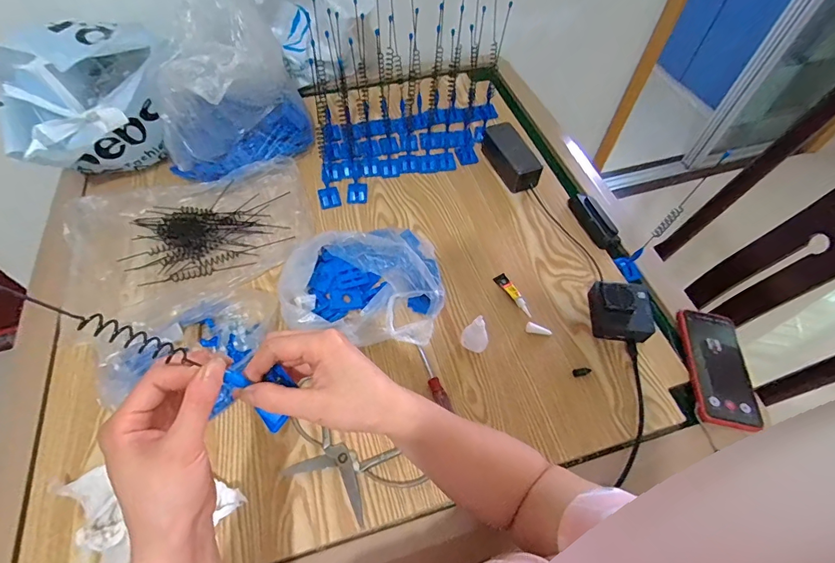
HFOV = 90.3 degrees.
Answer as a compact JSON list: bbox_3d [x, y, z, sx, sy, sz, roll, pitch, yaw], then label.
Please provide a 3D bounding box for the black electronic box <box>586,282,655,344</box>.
[{"bbox_3d":[0.283,0.042,0.575,0.072,0.045,0.077,2,58,-1],"label":"black electronic box"}]

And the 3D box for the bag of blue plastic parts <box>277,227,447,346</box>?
[{"bbox_3d":[-0.069,-0.006,0.576,0.211,0.079,0.186,-1,58,-3],"label":"bag of blue plastic parts"}]

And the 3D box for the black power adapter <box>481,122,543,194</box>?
[{"bbox_3d":[0.167,-0.218,0.733,0.059,0.052,0.146,-19,60,-13],"label":"black power adapter"}]

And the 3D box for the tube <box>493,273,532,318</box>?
[{"bbox_3d":[0.144,0.018,0.608,0.020,0.008,0.078,-28,63,-18],"label":"tube"}]

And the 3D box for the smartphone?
[{"bbox_3d":[0.405,0.112,0.555,0.086,0.017,0.165,8,58,3],"label":"smartphone"}]

